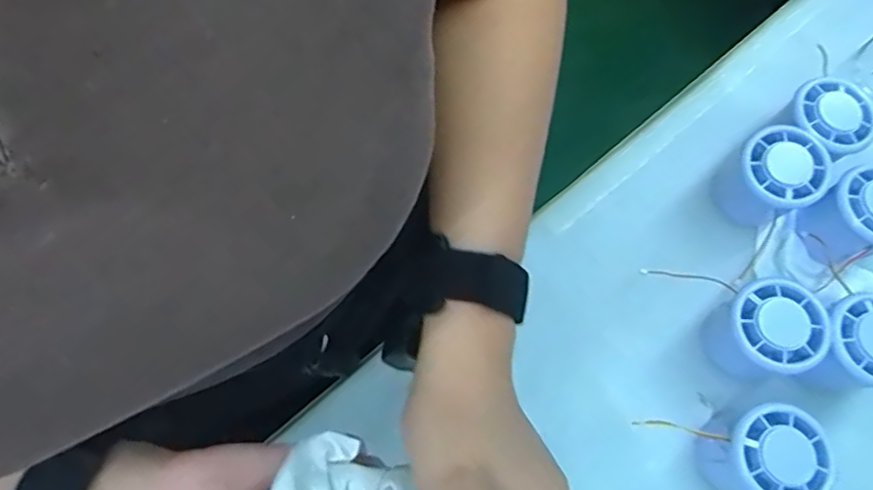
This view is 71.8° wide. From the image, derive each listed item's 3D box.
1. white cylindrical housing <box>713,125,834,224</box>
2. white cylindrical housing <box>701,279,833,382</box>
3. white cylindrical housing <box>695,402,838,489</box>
[{"bbox_3d":[0.227,-0.044,0.414,0.053,0.058,0.057,-34,75,-12],"label":"white cylindrical housing"},{"bbox_3d":[0.202,0.055,0.379,0.051,0.057,0.053,0,72,-1],"label":"white cylindrical housing"},{"bbox_3d":[0.190,0.125,0.357,0.060,0.054,0.056,-12,72,-5],"label":"white cylindrical housing"}]

